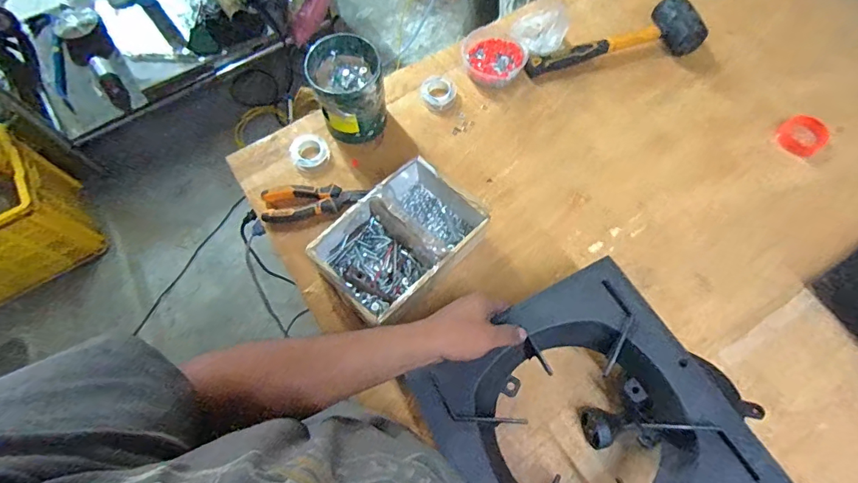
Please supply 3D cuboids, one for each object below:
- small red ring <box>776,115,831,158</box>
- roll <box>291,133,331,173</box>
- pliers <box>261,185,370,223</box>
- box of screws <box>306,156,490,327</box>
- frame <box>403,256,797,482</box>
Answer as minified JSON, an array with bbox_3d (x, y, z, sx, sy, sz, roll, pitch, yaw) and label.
[{"bbox_3d":[0.637,-0.181,0.754,0.068,0.018,0.083,41,75,14],"label":"small red ring"},{"bbox_3d":[-0.197,-0.149,0.735,0.060,0.023,0.071,-19,70,-7],"label":"roll"},{"bbox_3d":[-0.179,-0.064,0.695,0.157,0.022,0.051,-10,70,-4],"label":"pliers"},{"bbox_3d":[-0.042,-0.001,0.643,0.159,0.089,0.224,41,74,14],"label":"box of screws"},{"bbox_3d":[0.170,0.204,0.491,0.297,0.060,0.289,-27,72,-10],"label":"frame"}]

